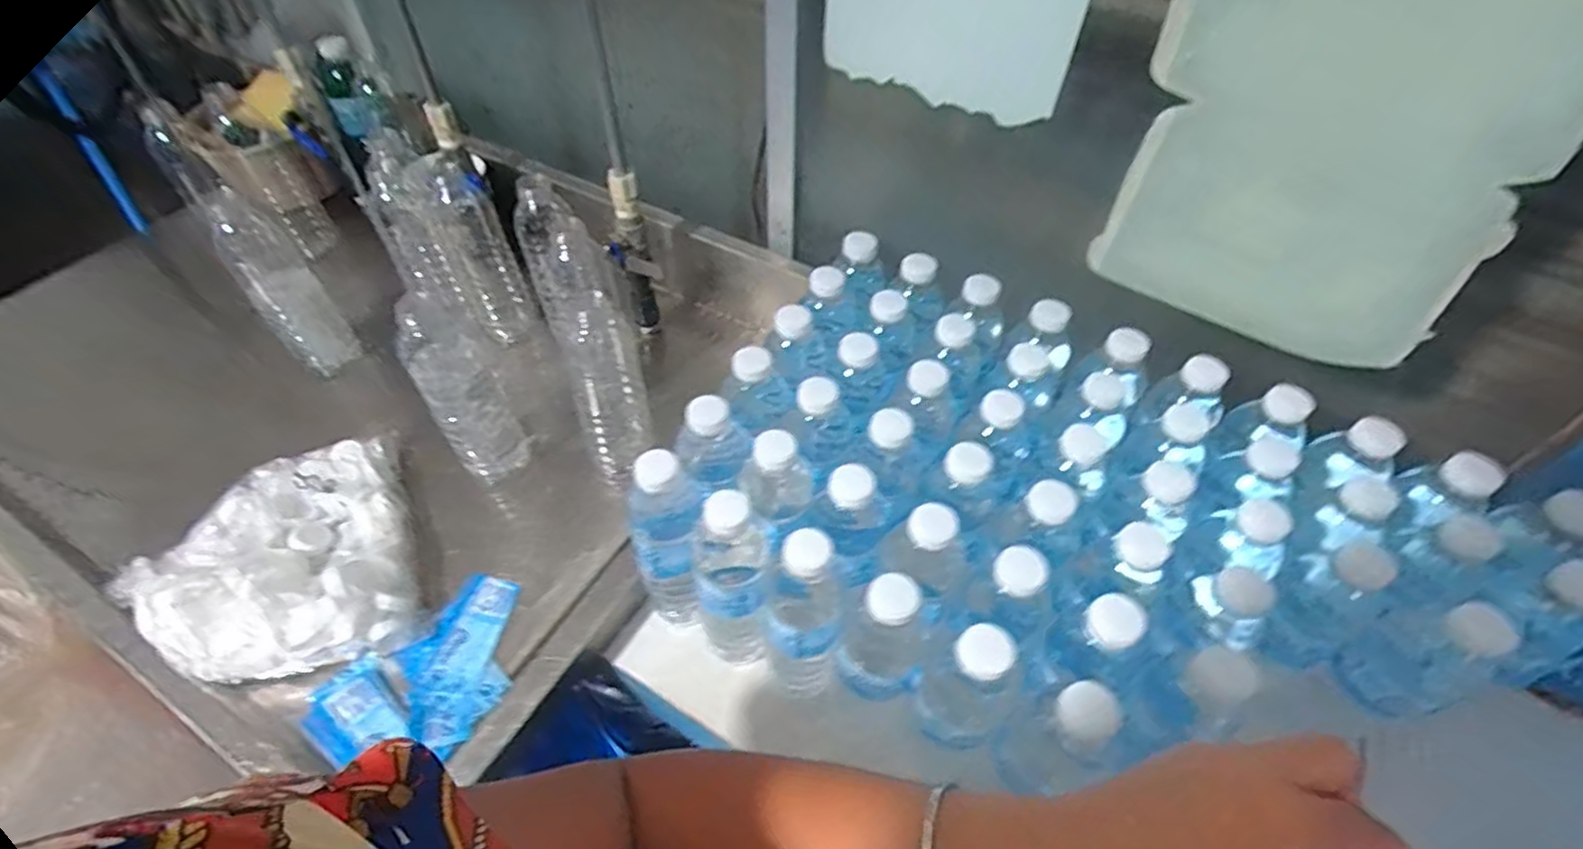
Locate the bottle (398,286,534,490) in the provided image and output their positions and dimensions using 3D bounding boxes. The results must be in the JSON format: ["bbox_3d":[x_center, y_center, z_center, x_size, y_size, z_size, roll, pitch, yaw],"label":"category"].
[{"bbox_3d":[-0.285,-0.036,0.607,0.063,0.189,0.072,-27,56,-22],"label":"bottle"}]

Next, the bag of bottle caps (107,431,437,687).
[{"bbox_3d":[-0.427,0.112,0.574,0.199,0.059,0.204,-19,54,-17],"label":"bag of bottle caps"}]

